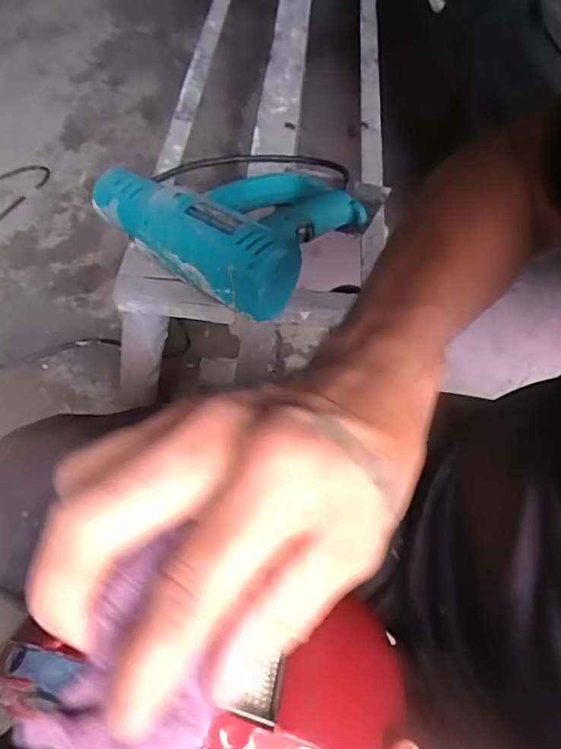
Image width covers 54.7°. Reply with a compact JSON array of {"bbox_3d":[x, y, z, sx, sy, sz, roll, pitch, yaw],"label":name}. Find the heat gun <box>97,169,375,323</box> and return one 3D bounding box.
[{"bbox_3d":[-0.045,-0.166,0.539,0.210,0.070,0.189,34,61,16],"label":"heat gun"}]

